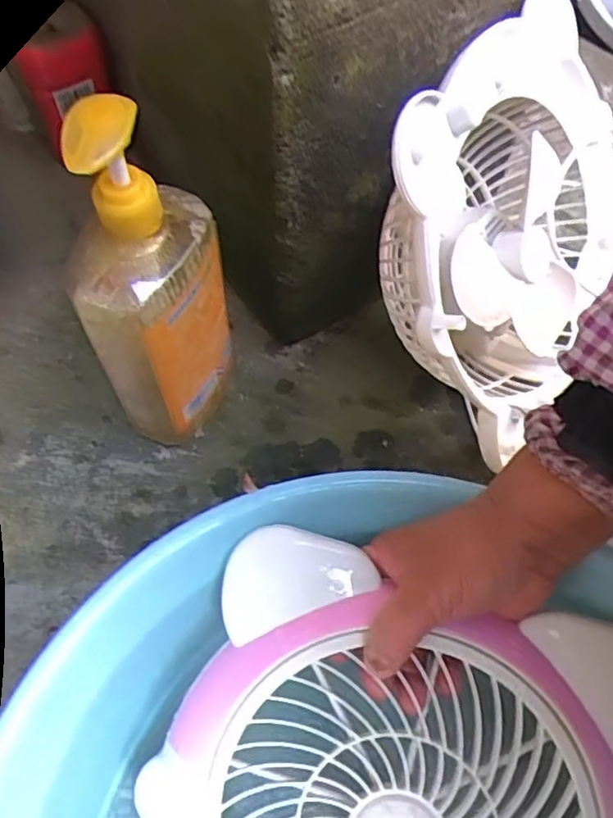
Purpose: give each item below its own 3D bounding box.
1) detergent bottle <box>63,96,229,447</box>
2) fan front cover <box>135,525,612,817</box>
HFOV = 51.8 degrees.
[{"bbox_3d":[-0.098,-0.070,0.422,0.067,0.276,0.098,9,58,4],"label":"detergent bottle"},{"bbox_3d":[0.036,0.218,0.313,0.237,0.034,0.267,15,83,9],"label":"fan front cover"}]

